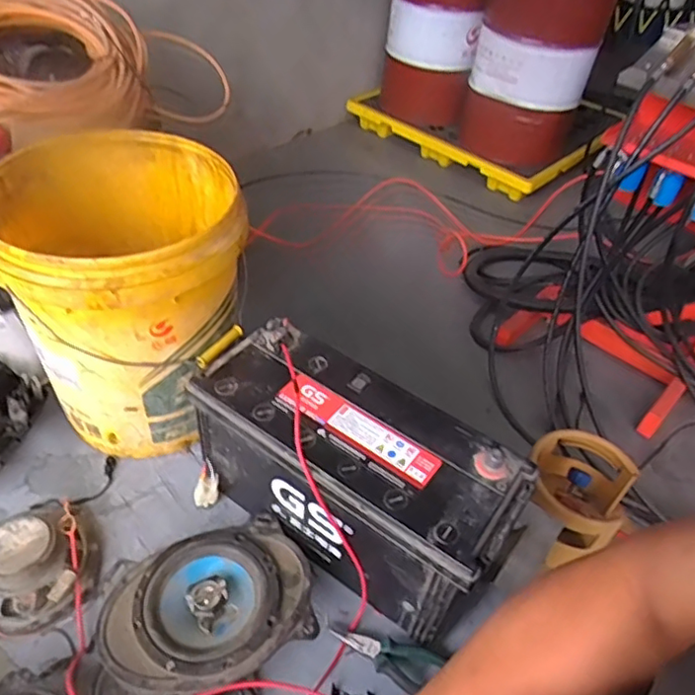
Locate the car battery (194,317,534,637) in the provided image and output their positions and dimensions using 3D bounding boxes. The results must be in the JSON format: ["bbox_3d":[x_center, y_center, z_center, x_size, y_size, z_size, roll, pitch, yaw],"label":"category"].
[{"bbox_3d":[0.003,0.157,0.737,0.378,0.217,0.157,31,48,23],"label":"car battery"}]

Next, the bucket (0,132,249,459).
[{"bbox_3d":[-0.289,-0.063,0.801,0.279,0.351,0.278,4,43,-4],"label":"bucket"}]

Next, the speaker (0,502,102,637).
[{"bbox_3d":[-0.387,0.254,0.707,0.158,0.060,0.147,4,43,-4],"label":"speaker"}]

